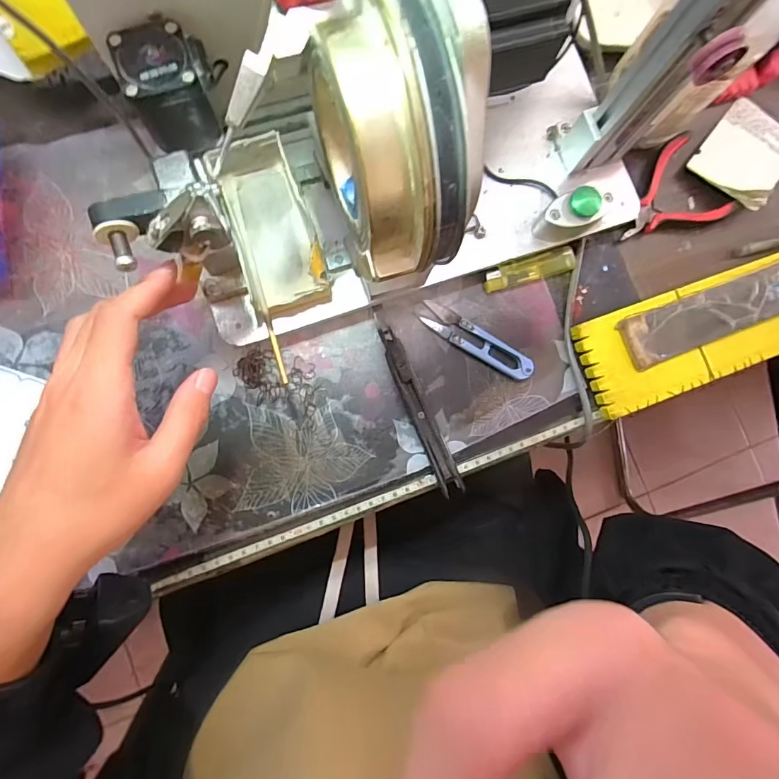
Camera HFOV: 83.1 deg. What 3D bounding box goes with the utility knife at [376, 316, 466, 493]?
[{"bbox_3d":[0.021,0.010,0.343,0.017,0.013,0.148,-23,87,-8],"label":"utility knife"}]

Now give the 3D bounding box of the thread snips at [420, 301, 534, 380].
[{"bbox_3d":[0.071,-0.038,0.351,0.097,0.011,0.021,31,81,-2],"label":"thread snips"}]

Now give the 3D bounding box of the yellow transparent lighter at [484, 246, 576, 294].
[{"bbox_3d":[0.115,-0.099,0.361,0.079,0.008,0.019,-17,86,-8],"label":"yellow transparent lighter"}]

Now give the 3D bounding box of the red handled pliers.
[{"bbox_3d":[0.239,-0.176,0.375,0.094,0.011,0.075,-12,85,-7],"label":"red handled pliers"}]

